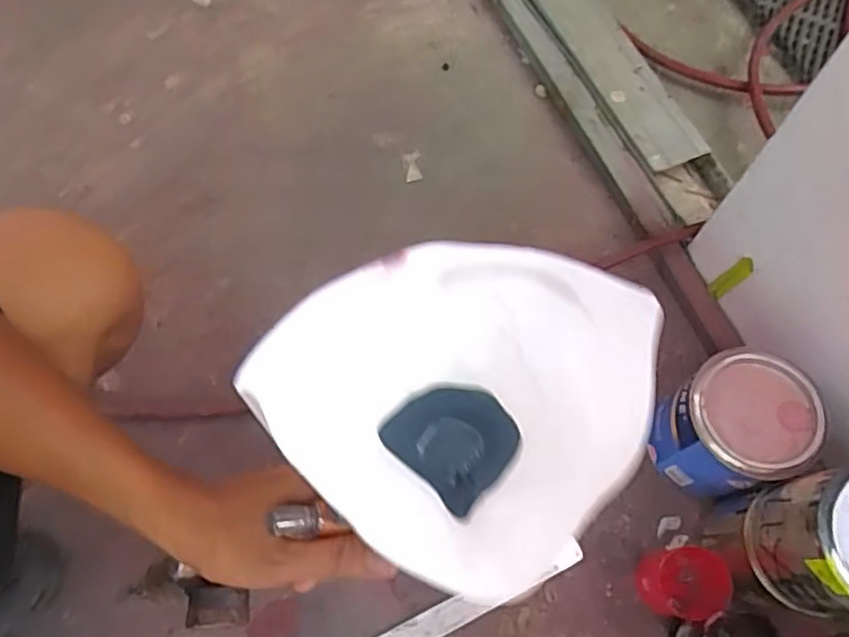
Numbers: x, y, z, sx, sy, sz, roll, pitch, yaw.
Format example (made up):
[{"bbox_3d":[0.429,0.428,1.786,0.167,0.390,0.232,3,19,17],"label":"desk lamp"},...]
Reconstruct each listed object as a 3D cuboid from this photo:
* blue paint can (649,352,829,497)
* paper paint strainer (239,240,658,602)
[{"bbox_3d":[0.270,0.097,0.592,0.108,0.136,0.100,-1,67,1],"label":"blue paint can"},{"bbox_3d":[0.014,0.031,0.243,0.117,0.067,0.112,37,73,14],"label":"paper paint strainer"}]

